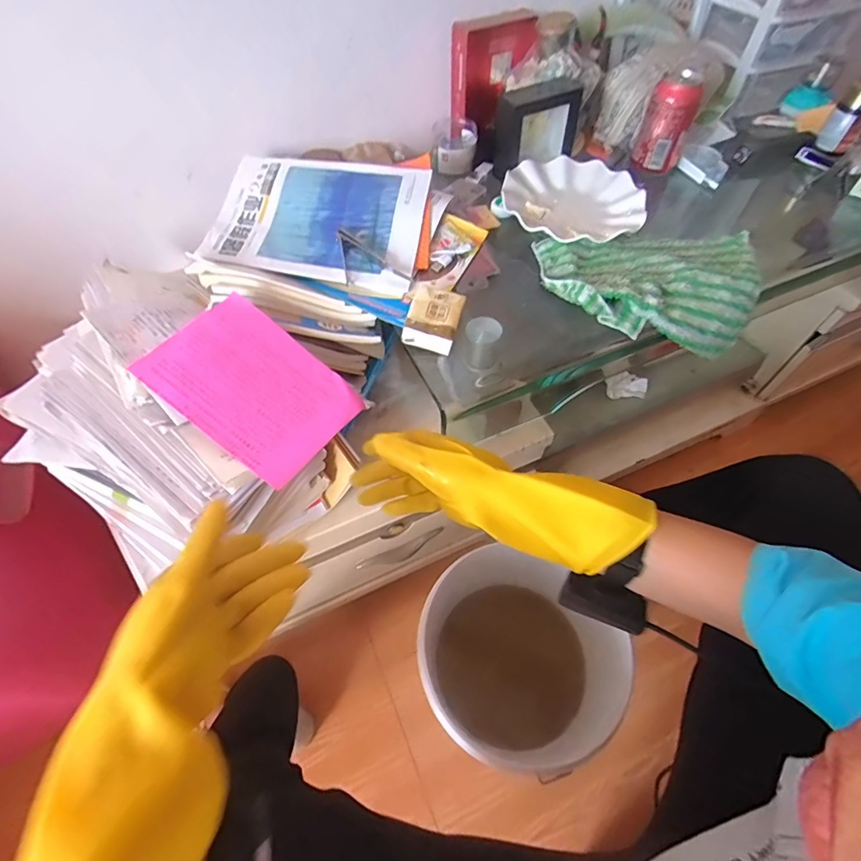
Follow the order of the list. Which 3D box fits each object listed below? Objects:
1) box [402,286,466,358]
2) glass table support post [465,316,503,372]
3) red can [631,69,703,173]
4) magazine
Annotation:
[{"bbox_3d":[0.006,-0.123,0.494,0.052,0.028,0.071,12,58,9],"label":"box"},{"bbox_3d":[0.061,-0.103,0.535,0.038,0.056,0.042,5,57,5],"label":"glass table support post"},{"bbox_3d":[0.326,-0.425,0.635,0.062,0.108,0.065,16,58,11],"label":"red can"},{"bbox_3d":[-0.139,-0.268,0.573,0.256,0.016,0.189,9,70,4],"label":"magazine"}]

